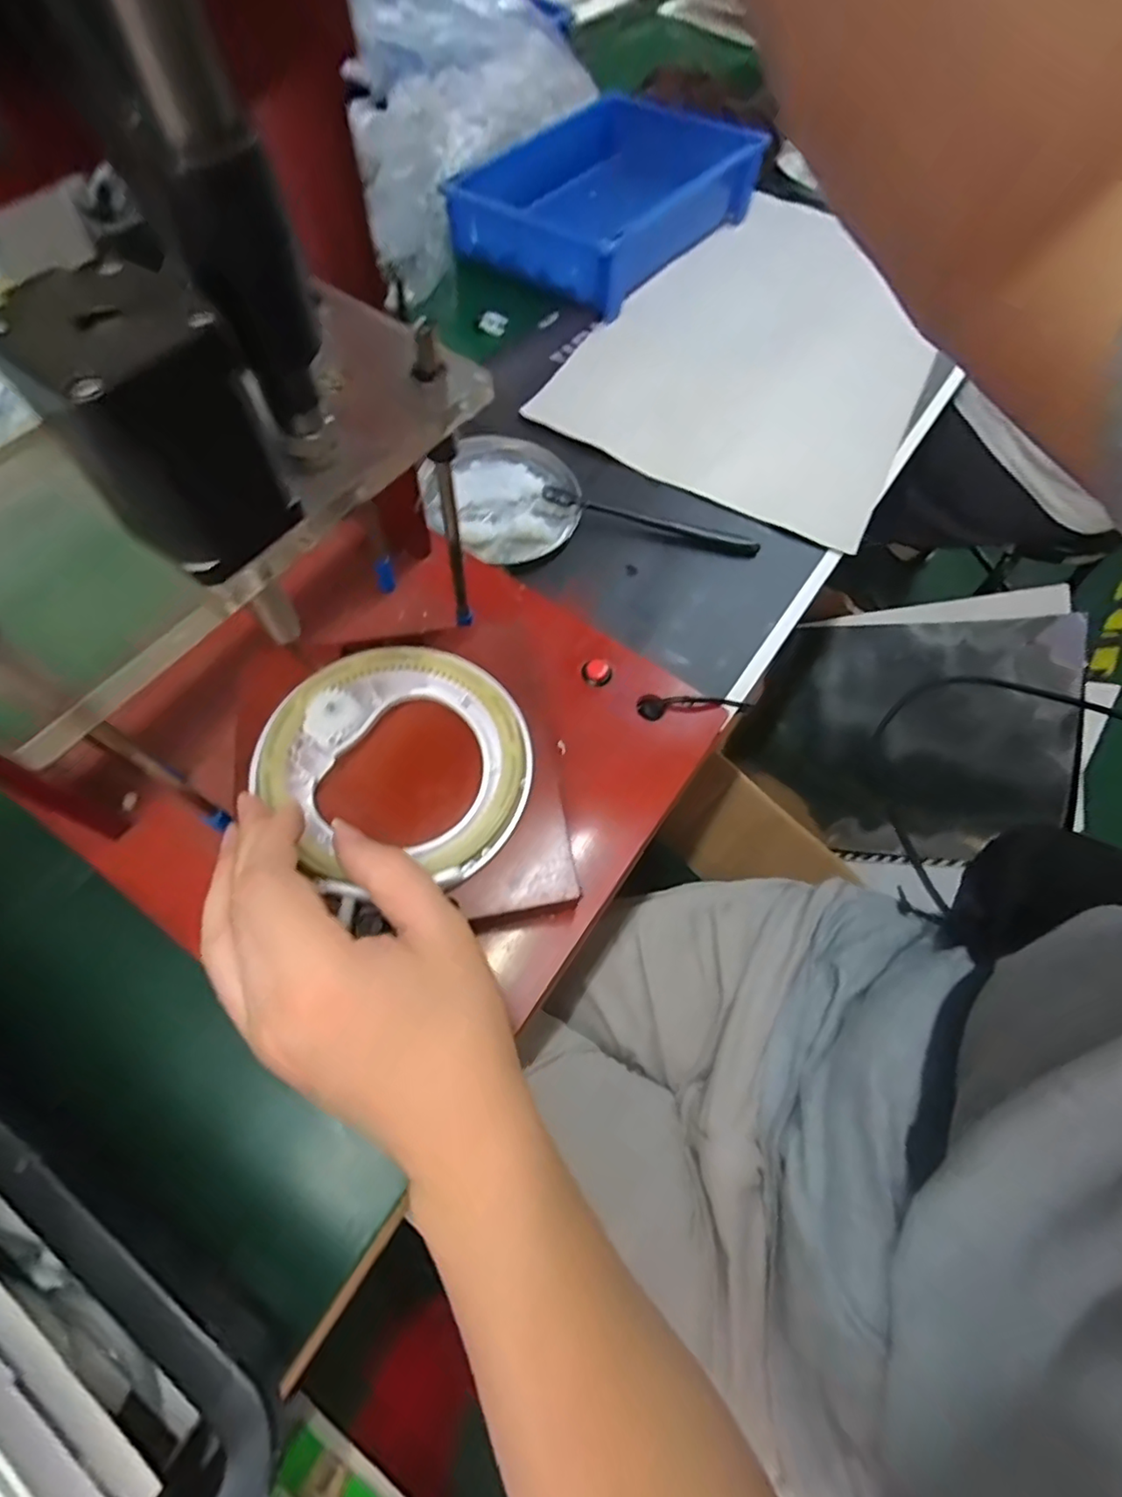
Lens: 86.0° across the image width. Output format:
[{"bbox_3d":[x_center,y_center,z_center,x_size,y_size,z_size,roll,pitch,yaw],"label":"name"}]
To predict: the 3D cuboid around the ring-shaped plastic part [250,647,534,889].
[{"bbox_3d":[-0.078,0.005,0.300,0.121,0.022,0.128,2,59,-3],"label":"ring-shaped plastic part"}]

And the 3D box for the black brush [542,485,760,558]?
[{"bbox_3d":[0.072,-0.182,0.477,0.175,0.018,0.012,11,59,3],"label":"black brush"}]

